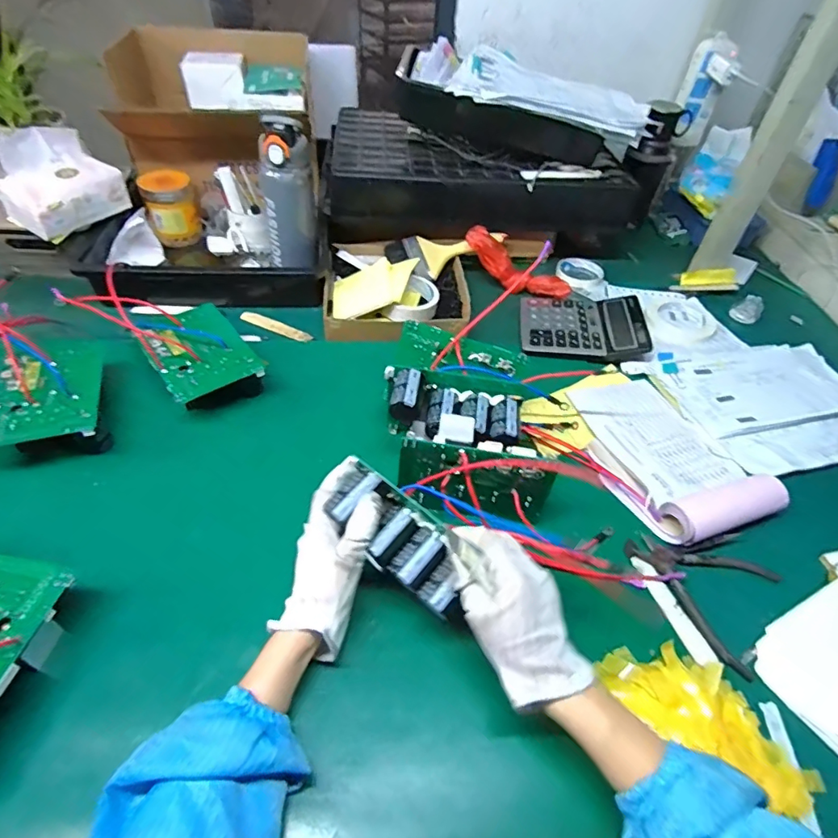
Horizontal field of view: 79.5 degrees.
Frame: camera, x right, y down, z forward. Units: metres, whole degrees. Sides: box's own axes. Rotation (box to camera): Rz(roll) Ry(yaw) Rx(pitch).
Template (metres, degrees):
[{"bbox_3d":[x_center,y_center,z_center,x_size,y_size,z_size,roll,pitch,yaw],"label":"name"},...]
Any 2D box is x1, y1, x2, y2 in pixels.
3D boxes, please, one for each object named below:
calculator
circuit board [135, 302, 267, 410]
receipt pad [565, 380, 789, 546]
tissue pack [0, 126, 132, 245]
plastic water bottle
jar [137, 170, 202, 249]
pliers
[{"bbox_3d":[0.254,-0.149,0.784,0.189,0.027,0.136,5,48,1],"label":"calculator"},{"bbox_3d":[-0.284,-0.077,0.656,0.111,0.062,0.153,-30,56,-27],"label":"circuit board"},{"bbox_3d":[0.293,0.034,0.613,0.164,0.033,0.241,-17,51,-18],"label":"receipt pad"},{"bbox_3d":[-0.545,-0.359,0.746,0.123,0.113,0.150,28,52,20],"label":"tissue pack"},{"bbox_3d":[-0.186,-0.324,0.750,0.076,0.213,0.072,7,48,3],"label":"plastic water bottle"},{"bbox_3d":[-0.433,-0.370,0.888,0.084,0.102,0.073,-14,50,-16],"label":"jar"},{"bbox_3d":[0.280,0.163,0.509,0.138,0.014,0.124,30,53,22],"label":"pliers"}]

